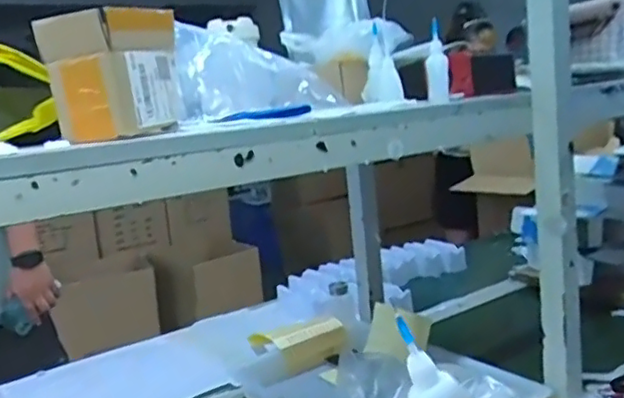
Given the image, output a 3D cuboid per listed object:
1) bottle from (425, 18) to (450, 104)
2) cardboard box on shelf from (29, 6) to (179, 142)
[{"bbox_3d":[0.169,-0.183,0.861,0.029,0.106,0.030,-4,10,6],"label":"bottle"},{"bbox_3d":[-0.205,-0.134,0.668,0.082,0.130,0.130,-2,10,16],"label":"cardboard box on shelf"}]

